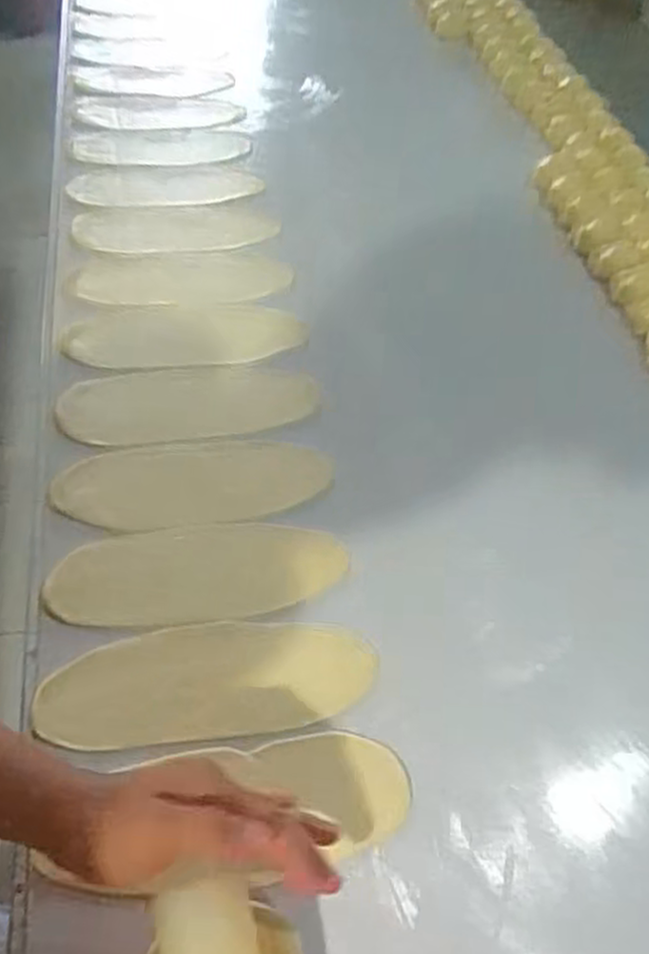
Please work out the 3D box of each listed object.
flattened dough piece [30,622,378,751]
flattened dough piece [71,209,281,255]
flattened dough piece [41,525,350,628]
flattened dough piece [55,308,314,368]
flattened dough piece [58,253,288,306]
[{"bbox_3d":[-0.083,0.146,0.546,0.234,0.008,0.085,-6,53,-8],"label":"flattened dough piece"},{"bbox_3d":[-0.173,-0.291,0.881,0.227,0.008,0.093,-9,54,-11],"label":"flattened dough piece"},{"bbox_3d":[-0.098,0.073,0.597,0.227,0.010,0.084,-5,53,-8],"label":"flattened dough piece"},{"bbox_3d":[-0.138,-0.149,0.766,0.234,0.013,0.090,-4,53,-7],"label":"flattened dough piece"},{"bbox_3d":[-0.154,-0.219,0.824,0.235,0.014,0.084,-6,55,-13],"label":"flattened dough piece"}]

